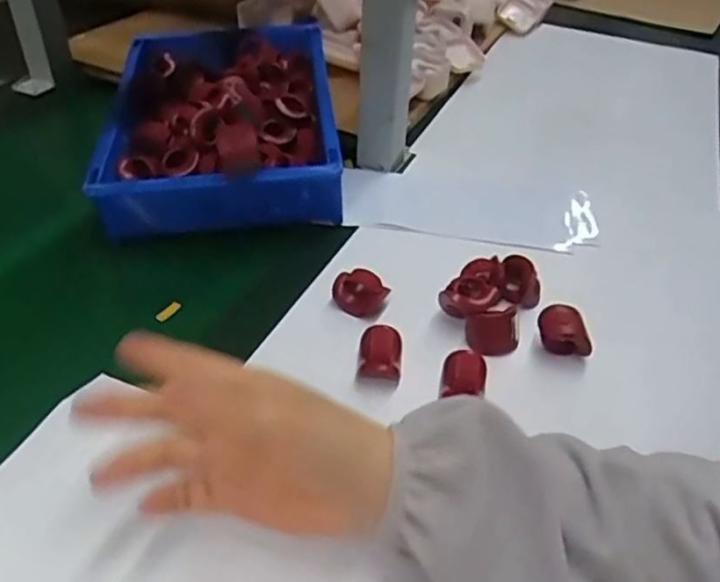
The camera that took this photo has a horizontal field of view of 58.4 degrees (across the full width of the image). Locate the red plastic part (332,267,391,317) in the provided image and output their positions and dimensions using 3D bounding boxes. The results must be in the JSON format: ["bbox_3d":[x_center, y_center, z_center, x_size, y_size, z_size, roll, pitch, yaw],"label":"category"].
[{"bbox_3d":[-0.001,0.000,0.488,0.039,0.029,0.023,19,43,18],"label":"red plastic part"}]

